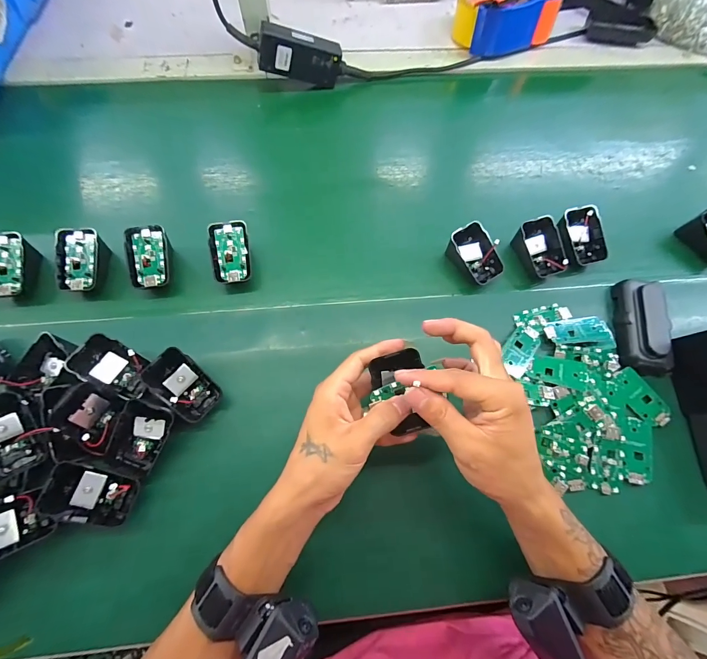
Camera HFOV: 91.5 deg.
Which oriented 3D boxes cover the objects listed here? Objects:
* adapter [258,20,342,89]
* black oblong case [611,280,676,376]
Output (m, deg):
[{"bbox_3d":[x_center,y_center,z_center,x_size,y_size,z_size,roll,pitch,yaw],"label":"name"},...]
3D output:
[{"bbox_3d":[-0.076,-0.396,0.499,0.114,0.052,0.034,0,70,-22],"label":"adapter"},{"bbox_3d":[0.326,-0.006,0.381,0.052,0.025,0.102,9,71,1],"label":"black oblong case"}]

